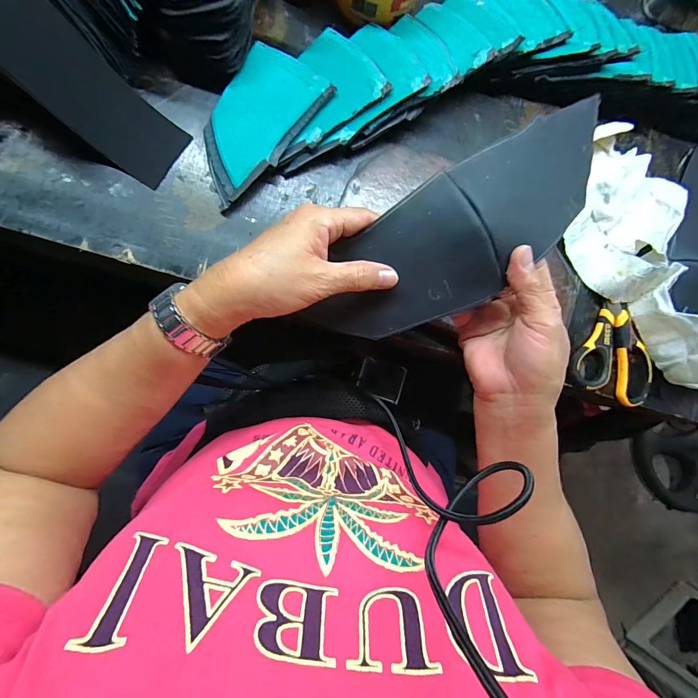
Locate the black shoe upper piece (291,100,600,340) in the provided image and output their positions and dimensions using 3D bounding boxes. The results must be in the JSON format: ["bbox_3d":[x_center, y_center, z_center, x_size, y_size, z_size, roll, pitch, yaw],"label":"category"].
[{"bbox_3d":[0.092,-0.089,0.264,0.261,0.045,0.091,-36,93,1],"label":"black shoe upper piece"}]

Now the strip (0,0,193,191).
[{"bbox_3d":[-0.232,-0.228,0.279,0.199,0.029,0.068,38,80,-45],"label":"strip"}]

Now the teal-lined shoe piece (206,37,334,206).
[{"bbox_3d":[-0.093,-0.218,0.342,0.084,0.026,0.148,38,82,-5],"label":"teal-lined shoe piece"}]

